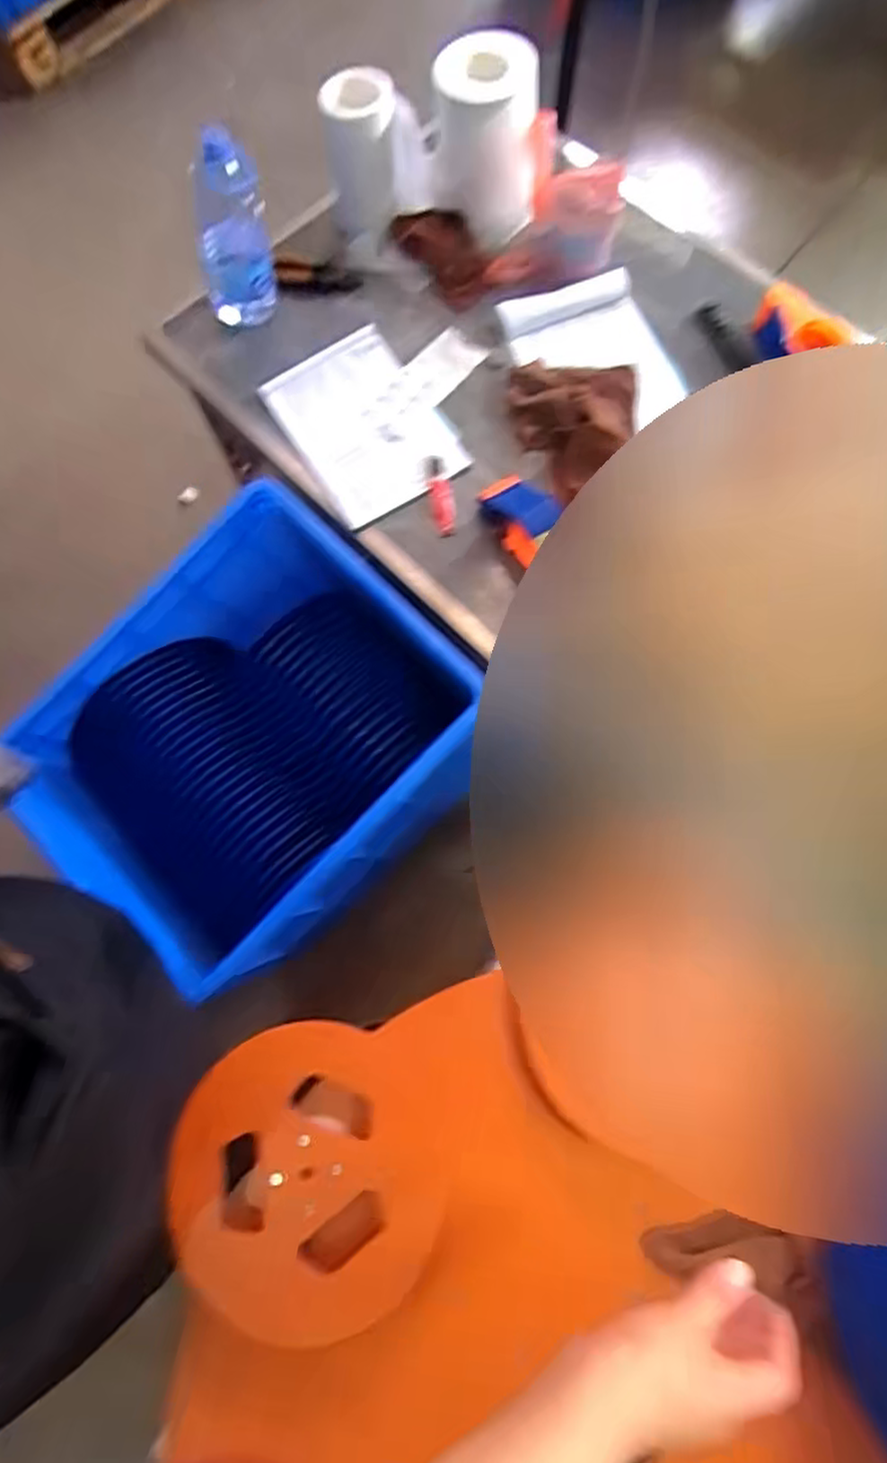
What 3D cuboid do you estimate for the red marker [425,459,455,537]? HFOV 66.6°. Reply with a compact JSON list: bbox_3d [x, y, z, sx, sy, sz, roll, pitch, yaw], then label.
[{"bbox_3d":[-0.003,-0.344,0.999,0.034,0.033,0.126,-8,73,0],"label":"red marker"}]

